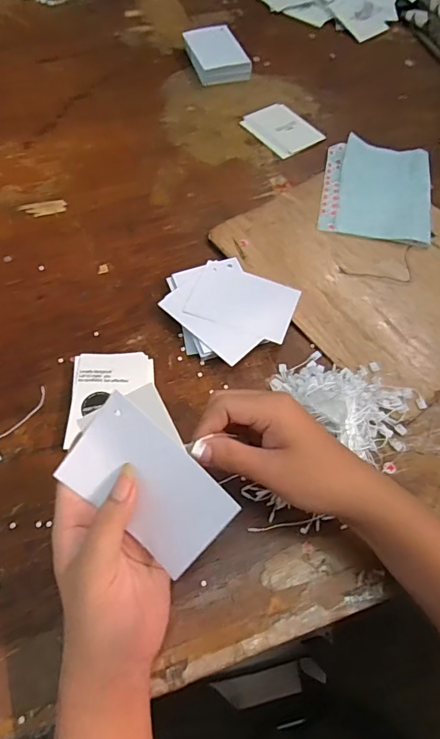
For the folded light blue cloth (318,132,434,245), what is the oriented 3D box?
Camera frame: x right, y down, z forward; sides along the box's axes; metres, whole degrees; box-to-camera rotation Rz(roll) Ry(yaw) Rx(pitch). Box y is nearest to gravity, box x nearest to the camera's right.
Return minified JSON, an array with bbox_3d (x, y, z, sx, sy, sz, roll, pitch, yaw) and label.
[{"bbox_3d":[0.190,-0.219,0.551,0.125,0.011,0.153,11,61,4],"label":"folded light blue cloth"}]

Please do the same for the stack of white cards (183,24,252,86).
[{"bbox_3d":[-0.005,-0.461,0.671,0.076,0.026,0.107,-16,63,-11],"label":"stack of white cards"}]

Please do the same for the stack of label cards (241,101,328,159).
[{"bbox_3d":[0.082,-0.320,0.609,0.077,0.004,0.092,-30,66,-17],"label":"stack of label cards"}]

